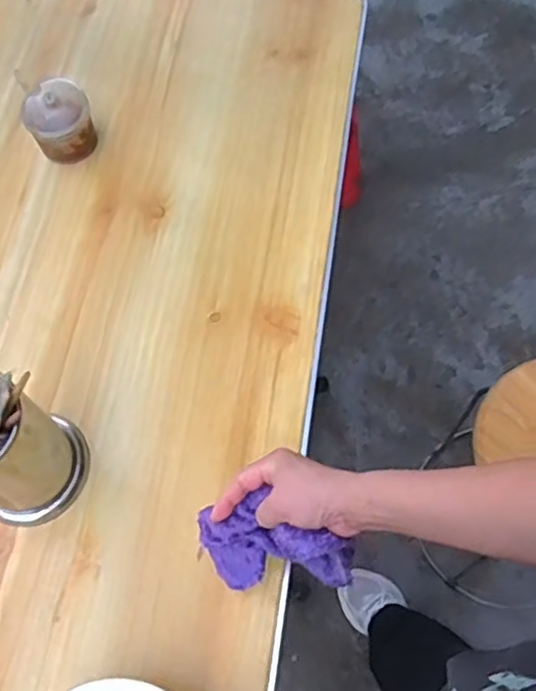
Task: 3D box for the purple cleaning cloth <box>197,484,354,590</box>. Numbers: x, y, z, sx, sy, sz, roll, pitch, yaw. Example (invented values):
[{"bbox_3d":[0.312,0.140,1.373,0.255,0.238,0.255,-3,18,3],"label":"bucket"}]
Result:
[{"bbox_3d":[0.005,0.168,0.574,0.127,0.071,0.069,0,66,0],"label":"purple cleaning cloth"}]

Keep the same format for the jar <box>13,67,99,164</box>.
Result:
[{"bbox_3d":[-0.262,-0.283,0.844,0.081,0.080,0.091,-19,68,-8],"label":"jar"}]

